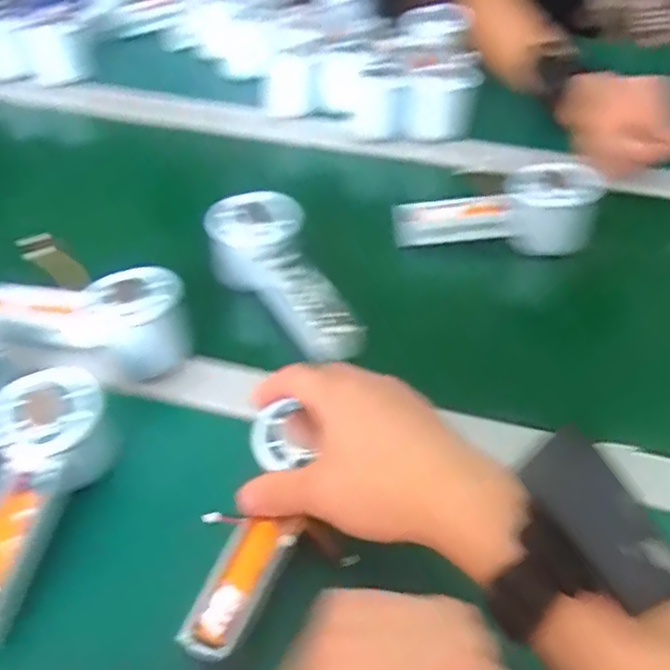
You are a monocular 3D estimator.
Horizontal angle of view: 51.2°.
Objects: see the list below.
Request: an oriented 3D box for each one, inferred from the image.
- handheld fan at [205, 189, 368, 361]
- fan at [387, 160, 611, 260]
[{"bbox_3d":[-0.035,-0.042,0.581,0.063,0.170,0.056,-15,41,28],"label":"handheld fan"},{"bbox_3d":[0.139,-0.111,0.601,0.172,0.066,0.064,-1,48,-2],"label":"fan"}]

